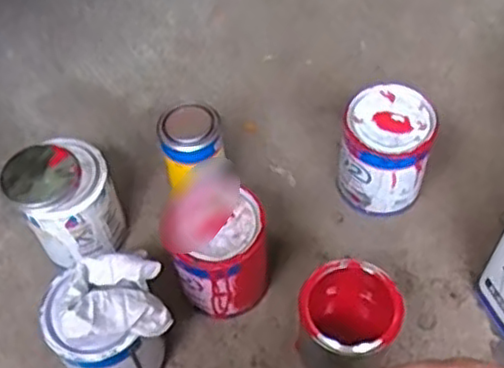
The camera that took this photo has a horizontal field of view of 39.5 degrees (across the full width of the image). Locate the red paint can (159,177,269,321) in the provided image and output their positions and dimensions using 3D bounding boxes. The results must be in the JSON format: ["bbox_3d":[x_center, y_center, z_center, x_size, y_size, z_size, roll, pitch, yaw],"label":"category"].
[{"bbox_3d":[-0.027,0.081,0.774,0.087,0.135,0.089,-1,56,2],"label":"red paint can"}]

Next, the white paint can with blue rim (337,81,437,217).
[{"bbox_3d":[0.160,-0.035,0.851,0.099,0.139,0.104,-1,56,2],"label":"white paint can with blue rim"}]

